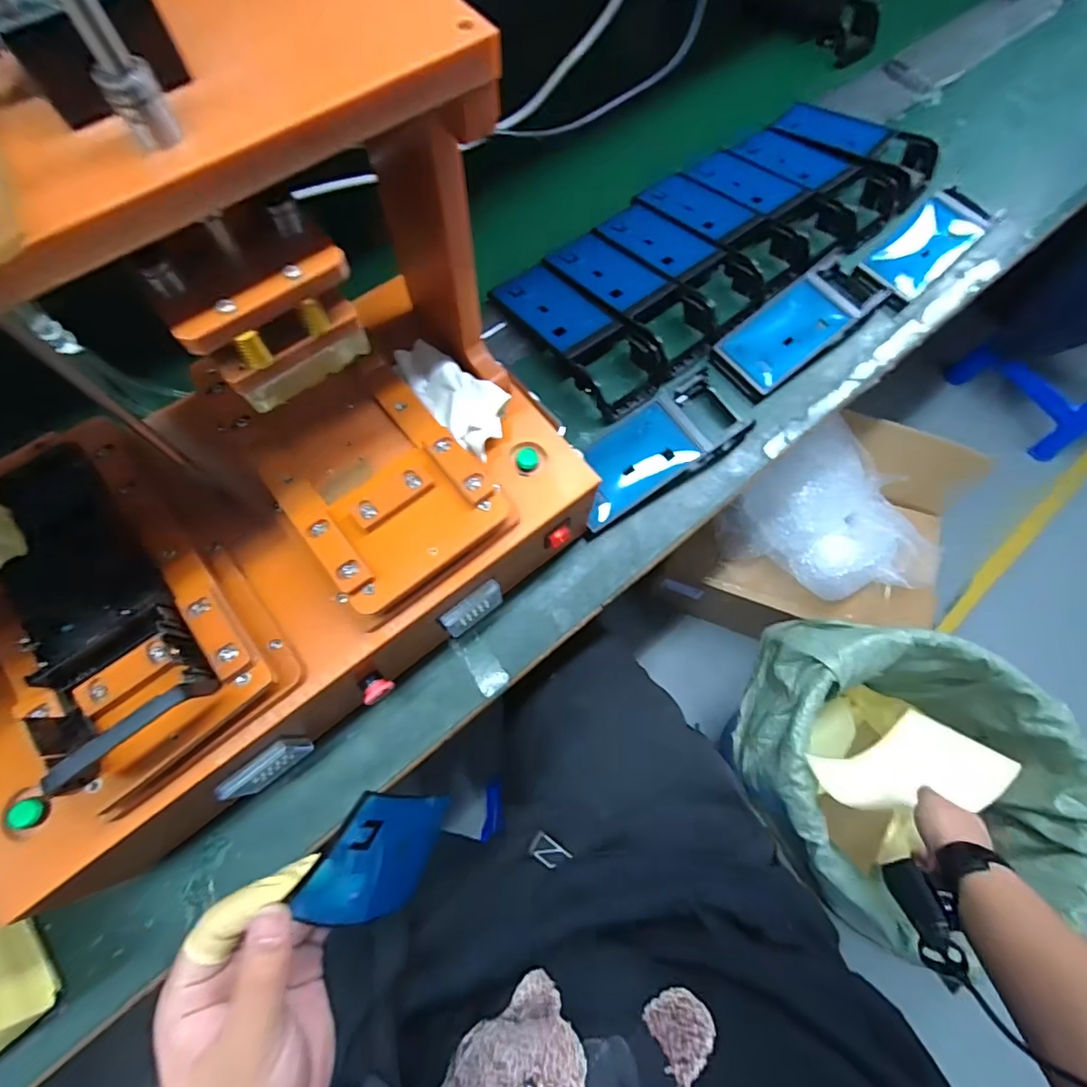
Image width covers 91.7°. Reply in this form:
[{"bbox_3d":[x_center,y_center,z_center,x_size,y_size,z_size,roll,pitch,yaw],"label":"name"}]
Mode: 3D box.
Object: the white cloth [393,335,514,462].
[{"bbox_3d":[-0.072,-0.114,0.402,0.101,0.019,0.051,38,74,12],"label":"white cloth"}]

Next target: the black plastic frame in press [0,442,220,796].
[{"bbox_3d":[-0.279,0.029,0.303,0.085,0.046,0.212,-37,74,-13],"label":"black plastic frame in press"}]

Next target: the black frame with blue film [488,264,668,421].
[{"bbox_3d":[0.038,-0.223,0.568,0.096,0.038,0.194,-42,75,-14],"label":"black frame with blue film"}]

